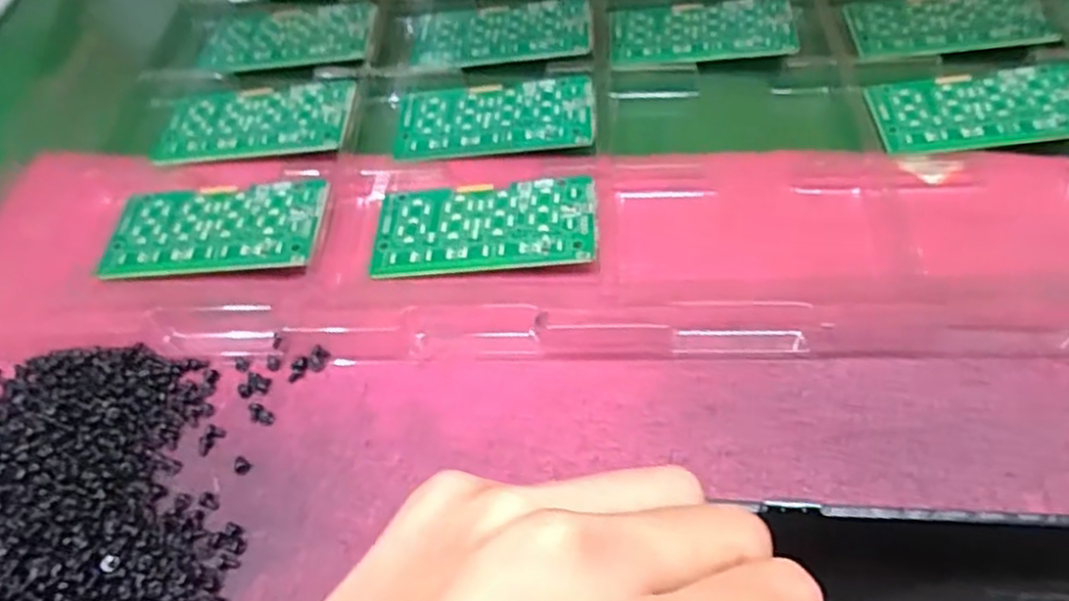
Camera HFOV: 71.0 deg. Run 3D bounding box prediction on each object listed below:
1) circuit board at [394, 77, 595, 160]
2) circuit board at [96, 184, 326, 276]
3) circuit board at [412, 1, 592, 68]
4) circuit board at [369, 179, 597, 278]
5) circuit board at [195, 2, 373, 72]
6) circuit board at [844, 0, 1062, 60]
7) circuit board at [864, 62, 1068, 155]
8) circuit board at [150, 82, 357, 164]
[{"bbox_3d":[-0.019,-0.088,0.358,0.093,0.004,0.047,-2,58,1],"label":"circuit board"},{"bbox_3d":[-0.138,-0.031,0.325,0.091,0.008,0.046,0,58,1],"label":"circuit board"},{"bbox_3d":[-0.017,-0.144,0.405,0.093,0.005,0.050,2,58,3],"label":"circuit board"},{"bbox_3d":[-0.021,-0.032,0.321,0.093,0.004,0.045,-3,55,8],"label":"circuit board"},{"bbox_3d":[-0.136,-0.146,0.412,0.094,0.004,0.052,3,58,3],"label":"circuit board"},{"bbox_3d":[0.217,-0.148,0.394,0.096,0.009,0.047,-4,58,0],"label":"circuit board"},{"bbox_3d":[0.213,-0.091,0.354,0.100,0.004,0.047,-7,55,5],"label":"circuit board"},{"bbox_3d":[-0.135,-0.087,0.364,0.092,0.005,0.046,-1,58,1],"label":"circuit board"}]

